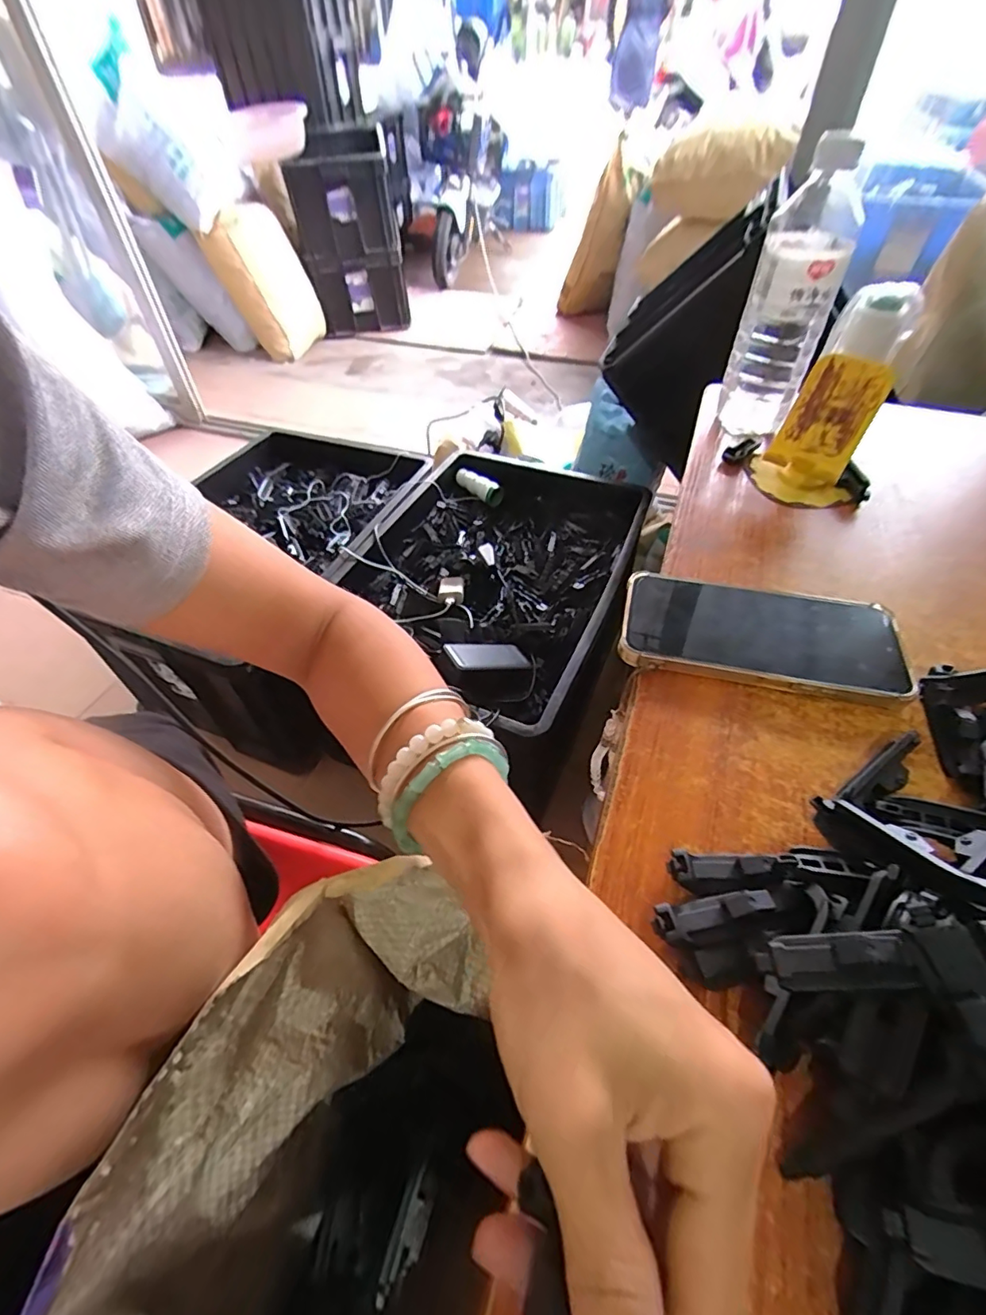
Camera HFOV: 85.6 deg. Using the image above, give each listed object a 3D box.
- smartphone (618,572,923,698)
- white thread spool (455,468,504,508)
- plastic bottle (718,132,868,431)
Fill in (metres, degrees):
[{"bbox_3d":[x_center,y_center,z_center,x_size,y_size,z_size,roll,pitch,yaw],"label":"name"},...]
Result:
[{"bbox_3d":[0.170,-0.015,0.347,0.165,0.016,0.079,9,49,9],"label":"smartphone"},{"bbox_3d":[-0.027,-0.341,1.066,0.108,0.035,0.039,33,56,27],"label":"white thread spool"},{"bbox_3d":[0.258,-0.303,0.475,0.071,0.210,0.075,19,51,17],"label":"plastic bottle"}]

